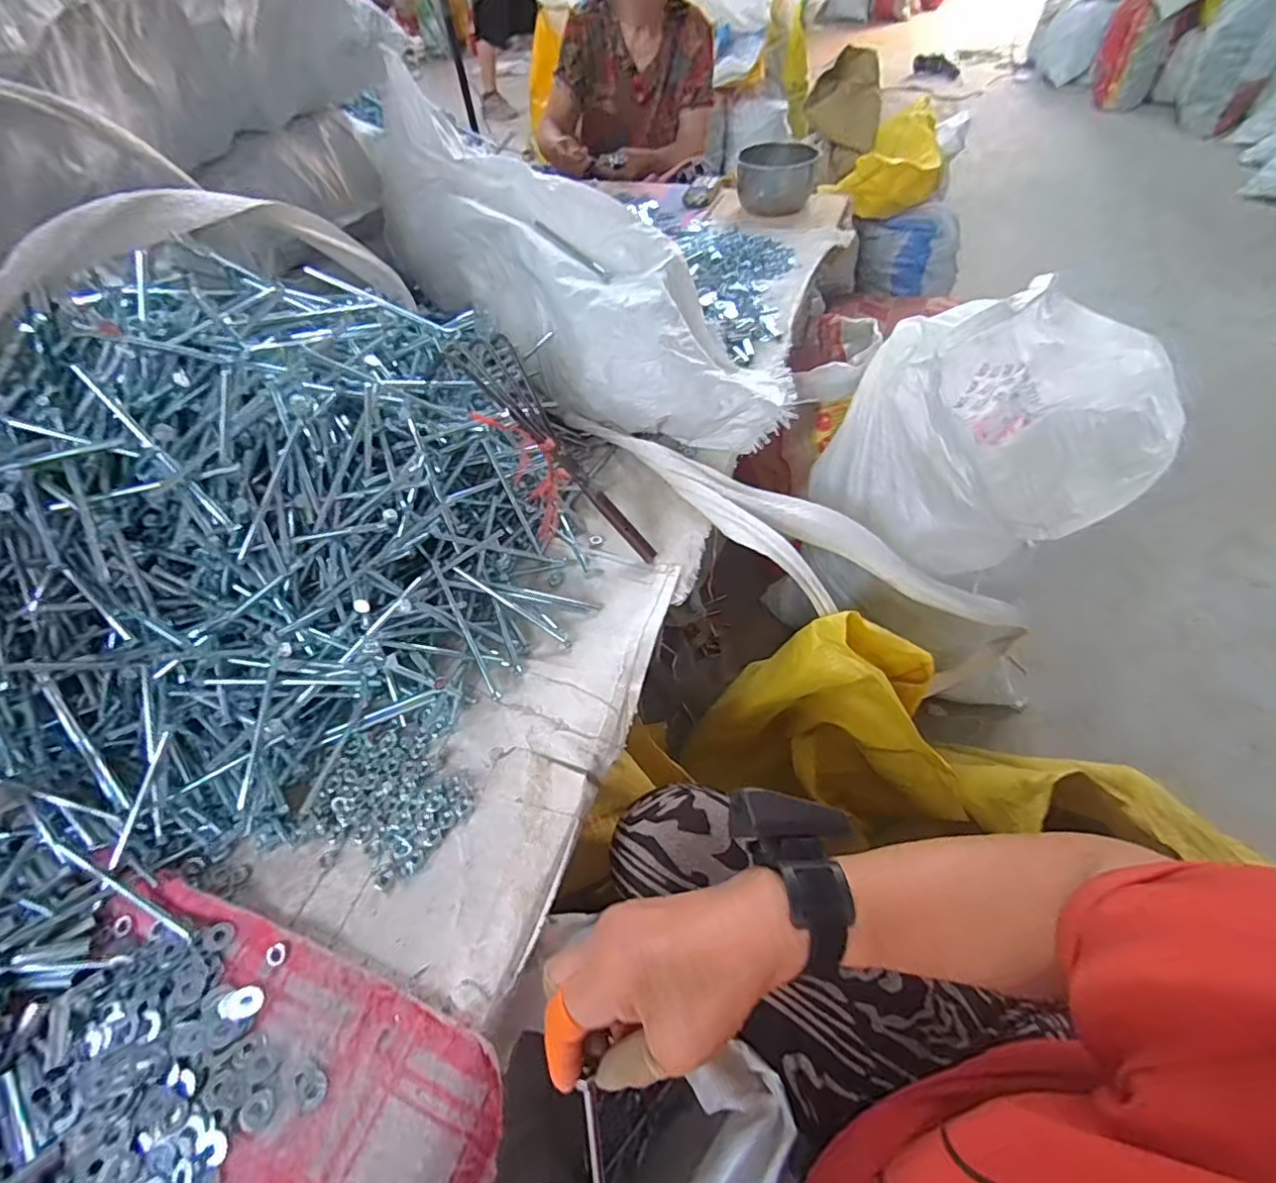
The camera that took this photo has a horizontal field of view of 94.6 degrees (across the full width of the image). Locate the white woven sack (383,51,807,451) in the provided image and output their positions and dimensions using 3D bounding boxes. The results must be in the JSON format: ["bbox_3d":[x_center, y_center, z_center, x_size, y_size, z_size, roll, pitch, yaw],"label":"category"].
[{"bbox_3d":[-0.091,-0.400,0.774,0.653,0.194,0.221,41,63,10],"label":"white woven sack"}]

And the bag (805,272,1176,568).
[{"bbox_3d":[0.467,-0.207,0.783,0.320,0.271,0.297,-22,52,-12],"label":"bag"}]

